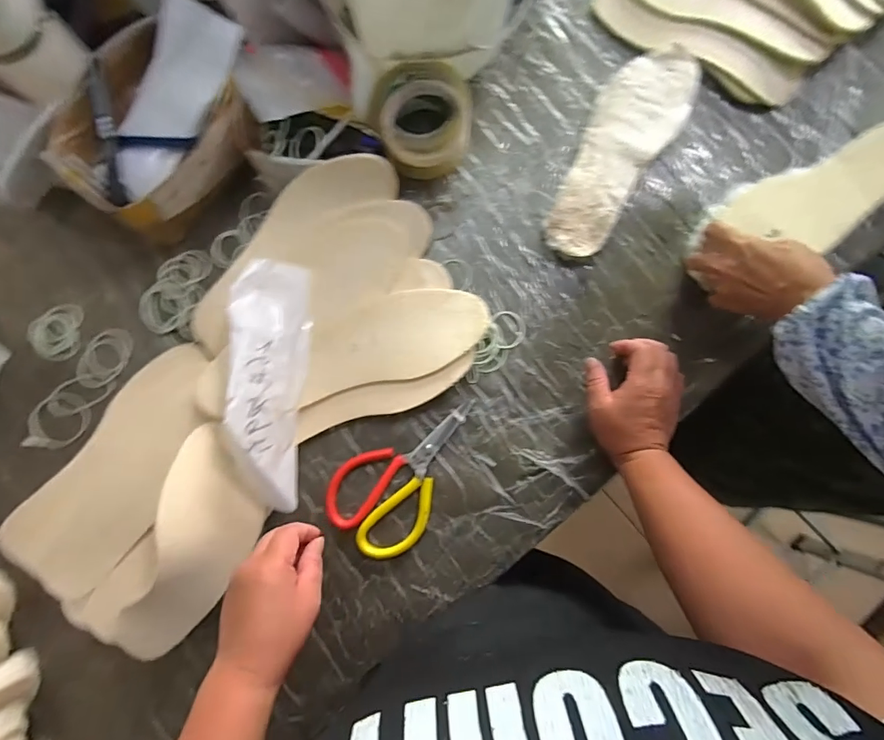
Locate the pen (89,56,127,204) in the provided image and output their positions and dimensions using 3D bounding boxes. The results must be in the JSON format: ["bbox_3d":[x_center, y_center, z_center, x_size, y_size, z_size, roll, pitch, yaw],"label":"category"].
[{"bbox_3d":[-0.345,-0.241,0.465,0.015,0.017,0.137,-6,97,0],"label":"pen"}]

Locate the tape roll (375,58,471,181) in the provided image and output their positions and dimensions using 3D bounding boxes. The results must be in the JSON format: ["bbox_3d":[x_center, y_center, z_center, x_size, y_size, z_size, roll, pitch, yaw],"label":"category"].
[{"bbox_3d":[-0.016,-0.267,0.503,0.092,0.072,0.106,-2,83,0],"label":"tape roll"}]

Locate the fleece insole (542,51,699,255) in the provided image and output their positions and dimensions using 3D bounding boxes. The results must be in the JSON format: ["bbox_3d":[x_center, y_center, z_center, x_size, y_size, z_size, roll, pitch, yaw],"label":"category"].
[{"bbox_3d":[0.208,-0.251,0.514,0.097,0.020,0.271,22,85,10],"label":"fleece insole"}]

